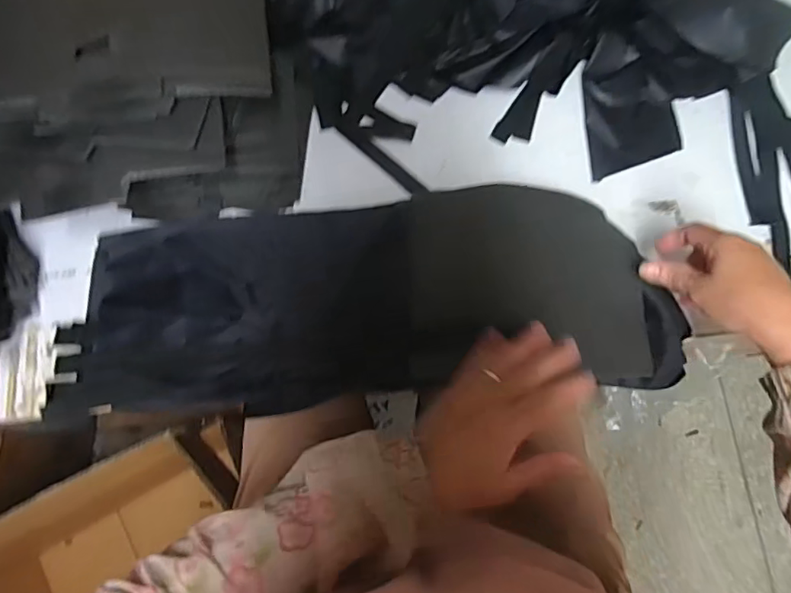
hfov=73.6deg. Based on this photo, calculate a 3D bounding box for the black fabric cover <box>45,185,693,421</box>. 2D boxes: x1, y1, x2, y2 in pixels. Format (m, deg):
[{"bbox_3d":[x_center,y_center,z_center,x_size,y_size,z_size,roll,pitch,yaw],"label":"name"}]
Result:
[{"bbox_3d":[-0.033,0.000,0.533,0.591,0.031,0.201,-6,76,-1],"label":"black fabric cover"}]

